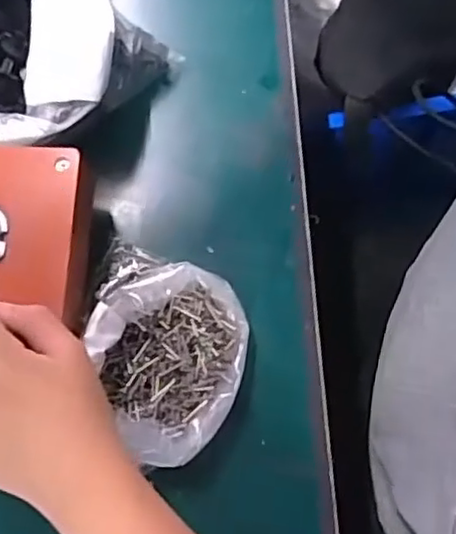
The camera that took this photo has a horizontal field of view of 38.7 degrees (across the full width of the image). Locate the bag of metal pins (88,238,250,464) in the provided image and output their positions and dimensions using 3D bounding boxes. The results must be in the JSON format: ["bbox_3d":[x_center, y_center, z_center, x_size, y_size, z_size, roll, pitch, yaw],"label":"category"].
[{"bbox_3d":[-0.037,0.052,0.402,0.092,0.041,0.127,7,74,2],"label":"bag of metal pins"}]

